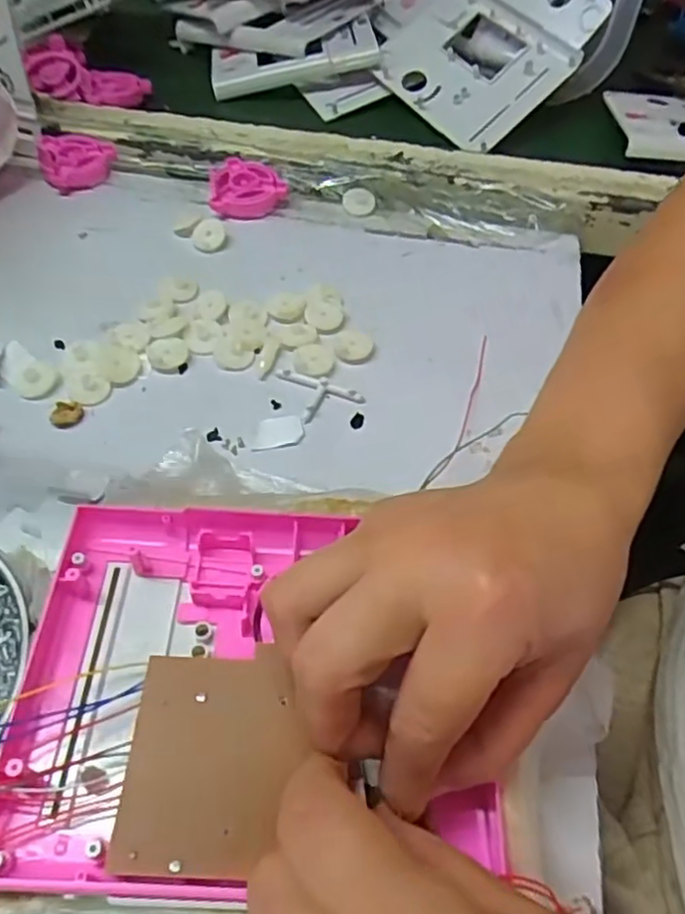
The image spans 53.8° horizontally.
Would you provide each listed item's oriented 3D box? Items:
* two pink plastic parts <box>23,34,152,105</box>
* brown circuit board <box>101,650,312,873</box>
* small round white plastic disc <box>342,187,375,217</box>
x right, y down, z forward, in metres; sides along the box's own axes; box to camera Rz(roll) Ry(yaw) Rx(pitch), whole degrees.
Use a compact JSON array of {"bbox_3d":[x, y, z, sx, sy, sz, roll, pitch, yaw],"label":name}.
[{"bbox_3d":[-0.222,-0.319,0.562,0.119,0.021,0.054,28,56,17],"label":"two pink plastic parts"},{"bbox_3d":[-0.042,0.099,0.224,0.056,0.004,0.068,3,52,-1],"label":"brown circuit board"},{"bbox_3d":[0.012,-0.186,0.491,0.023,0.007,0.024,2,52,-2],"label":"small round white plastic disc"}]

